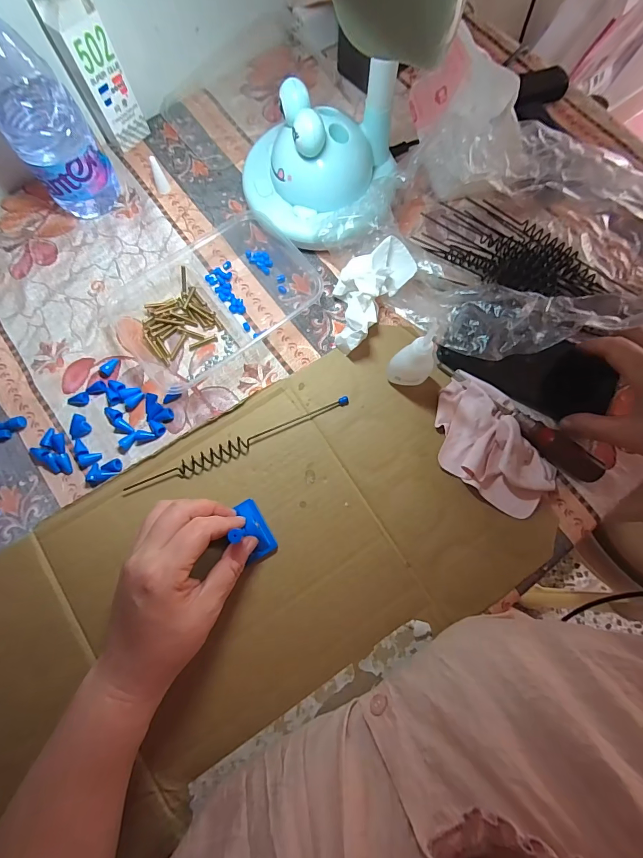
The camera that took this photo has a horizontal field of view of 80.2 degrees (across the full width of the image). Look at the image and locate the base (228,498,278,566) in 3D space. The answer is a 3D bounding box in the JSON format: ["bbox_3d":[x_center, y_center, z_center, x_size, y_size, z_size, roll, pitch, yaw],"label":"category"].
[{"bbox_3d":[-0.053,0.074,0.285,0.024,0.044,0.046,-23,76,-6],"label":"base"}]

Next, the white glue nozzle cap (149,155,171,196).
[{"bbox_3d":[-0.160,-0.249,0.376,0.013,0.029,0.014,0,76,0],"label":"white glue nozzle cap"}]

